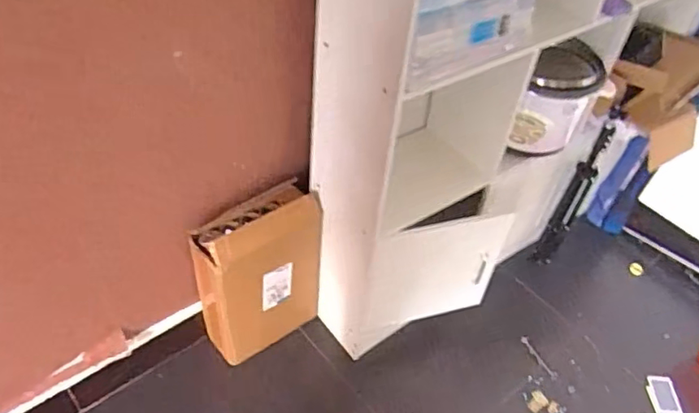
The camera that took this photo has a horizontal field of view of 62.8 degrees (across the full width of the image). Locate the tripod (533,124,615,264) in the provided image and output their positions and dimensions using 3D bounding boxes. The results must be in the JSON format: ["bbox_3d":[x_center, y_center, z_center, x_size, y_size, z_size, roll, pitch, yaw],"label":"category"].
[{"bbox_3d":[0.600,-0.018,1.557,0.071,0.479,0.086,24,50,21],"label":"tripod"}]

